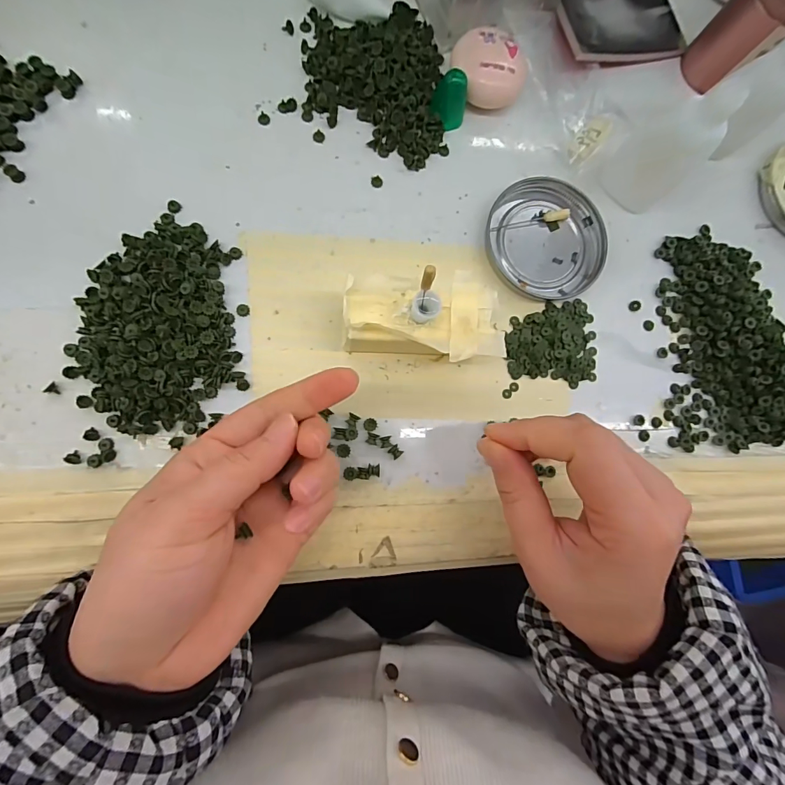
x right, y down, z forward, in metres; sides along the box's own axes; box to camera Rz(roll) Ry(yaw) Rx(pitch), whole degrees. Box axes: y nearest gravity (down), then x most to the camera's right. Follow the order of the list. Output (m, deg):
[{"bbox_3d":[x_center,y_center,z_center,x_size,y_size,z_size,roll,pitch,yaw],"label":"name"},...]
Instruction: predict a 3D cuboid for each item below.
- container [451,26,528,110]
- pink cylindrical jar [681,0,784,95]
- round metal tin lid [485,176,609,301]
[{"bbox_3d":[0.061,-0.207,0.264,0.045,0.021,0.041,-2,85,-8],"label":"container"},{"bbox_3d":[0.237,-0.242,0.272,0.044,0.060,0.045,43,80,-2],"label":"pink cylindrical jar"},{"bbox_3d":[0.099,-0.099,0.266,0.078,0.009,0.072,1,84,-8],"label":"round metal tin lid"}]

